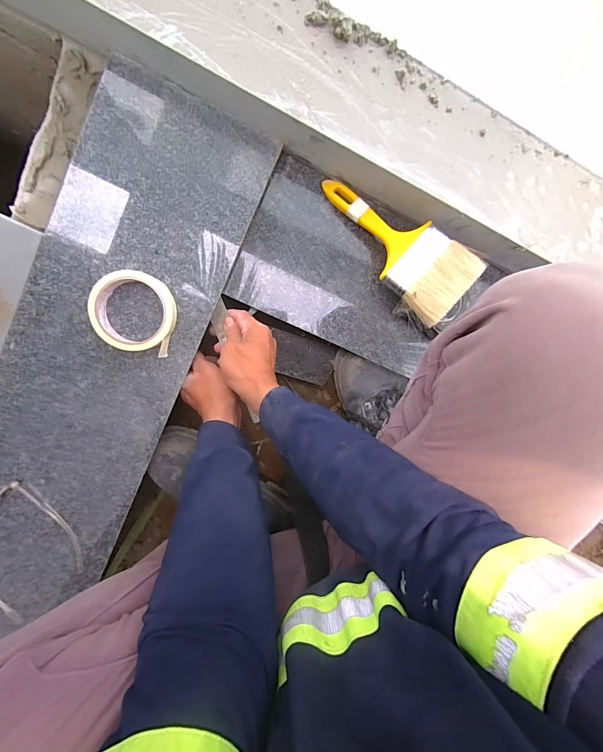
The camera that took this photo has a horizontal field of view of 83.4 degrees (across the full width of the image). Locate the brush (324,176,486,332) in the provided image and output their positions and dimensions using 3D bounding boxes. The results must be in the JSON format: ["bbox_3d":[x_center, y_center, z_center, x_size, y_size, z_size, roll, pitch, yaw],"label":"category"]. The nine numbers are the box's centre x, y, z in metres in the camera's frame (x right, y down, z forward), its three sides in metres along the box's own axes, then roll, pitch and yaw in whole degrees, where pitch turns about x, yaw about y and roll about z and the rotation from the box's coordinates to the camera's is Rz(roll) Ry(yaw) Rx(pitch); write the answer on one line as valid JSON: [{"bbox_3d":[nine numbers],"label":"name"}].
[{"bbox_3d":[0.122,-0.178,0.439,0.226,0.013,0.101,44,94,5],"label":"brush"}]

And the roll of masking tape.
[{"bbox_3d":[-0.205,-0.079,0.416,0.092,0.030,0.095,-1,98,-7],"label":"roll of masking tape"}]

